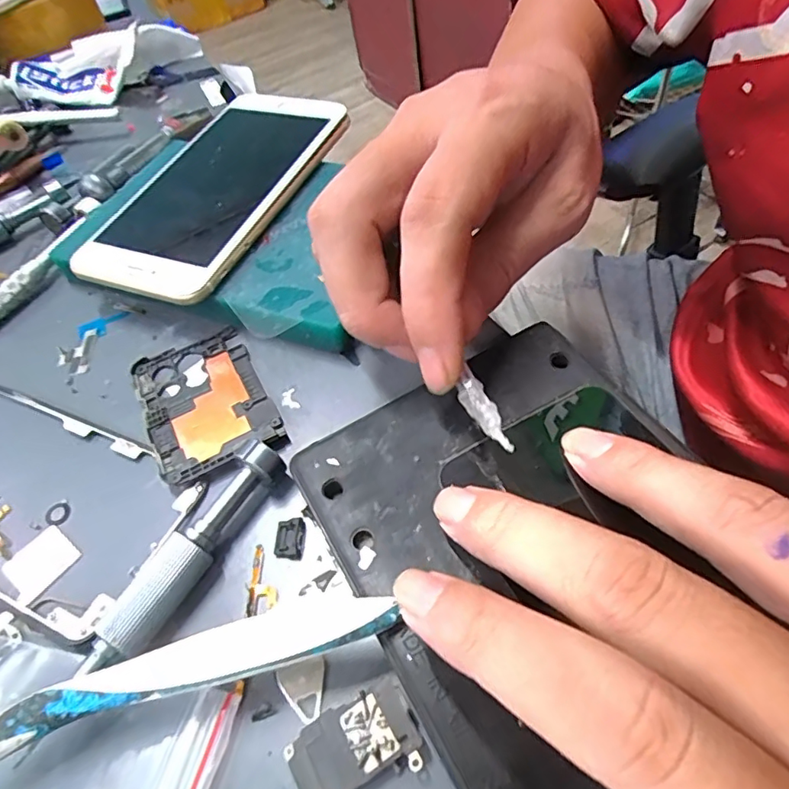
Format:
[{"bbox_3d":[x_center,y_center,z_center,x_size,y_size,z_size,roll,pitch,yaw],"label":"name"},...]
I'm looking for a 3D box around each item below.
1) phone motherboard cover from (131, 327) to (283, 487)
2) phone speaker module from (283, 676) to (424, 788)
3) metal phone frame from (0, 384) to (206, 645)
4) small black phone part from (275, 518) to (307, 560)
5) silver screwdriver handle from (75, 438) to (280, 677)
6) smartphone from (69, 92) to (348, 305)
[{"bbox_3d":[-0.078,0.002,0.220,0.047,0.006,0.068,-28,54,-11],"label":"phone motherboard cover"},{"bbox_3d":[-0.011,0.093,0.142,0.034,0.010,0.021,-23,53,-8],"label":"phone speaker module"},{"bbox_3d":[-0.143,0.034,0.203,0.142,0.004,0.067,18,58,21],"label":"metal phone frame"},{"bbox_3d":[-0.035,0.048,0.181,0.010,0.004,0.013,-2,54,8],"label":"small black phone part"},{"bbox_3d":[-0.066,0.049,0.173,0.016,0.020,0.079,24,61,25],"label":"silver screwdriver handle"},{"bbox_3d":[-0.089,-0.107,0.273,0.076,0.009,0.149,16,59,18],"label":"smartphone"}]

